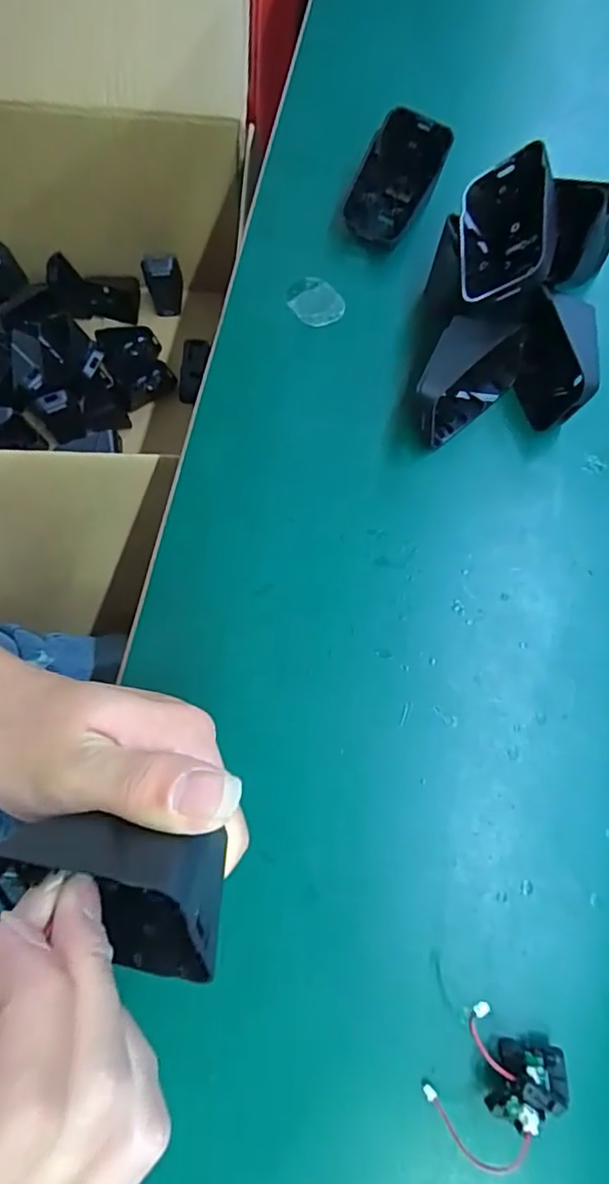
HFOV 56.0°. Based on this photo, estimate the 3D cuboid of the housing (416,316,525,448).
[{"bbox_3d":[0.087,-0.112,0.305,0.046,0.044,0.062,24,74,5],"label":"housing"}]

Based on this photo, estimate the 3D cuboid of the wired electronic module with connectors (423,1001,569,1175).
[{"bbox_3d":[0.078,0.197,0.226,0.038,0.023,0.049,37,76,9],"label":"wired electronic module with connectors"}]

